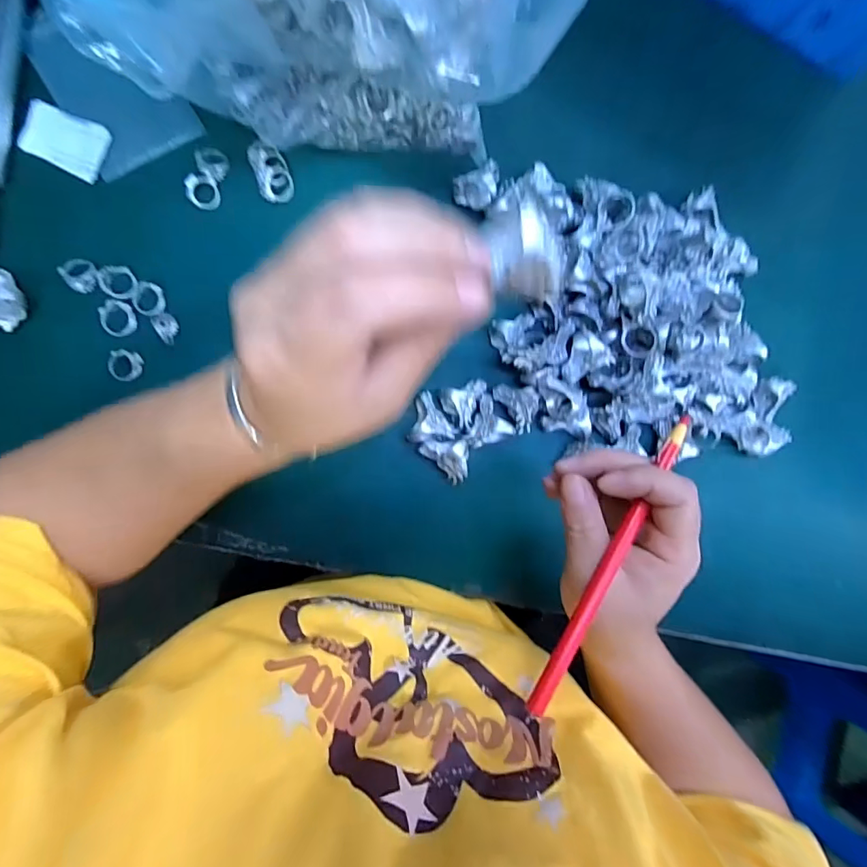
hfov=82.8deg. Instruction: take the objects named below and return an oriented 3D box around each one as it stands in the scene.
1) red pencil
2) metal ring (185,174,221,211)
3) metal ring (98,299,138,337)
[{"bbox_3d":[0.091,0.060,0.246,0.008,0.006,0.167,34,78,-6],"label":"red pencil"},{"bbox_3d":[-0.165,-0.173,0.350,0.021,0.007,0.022,0,90,-7],"label":"metal ring"},{"bbox_3d":[-0.222,-0.081,0.345,0.024,0.004,0.022,0,90,-7],"label":"metal ring"}]

